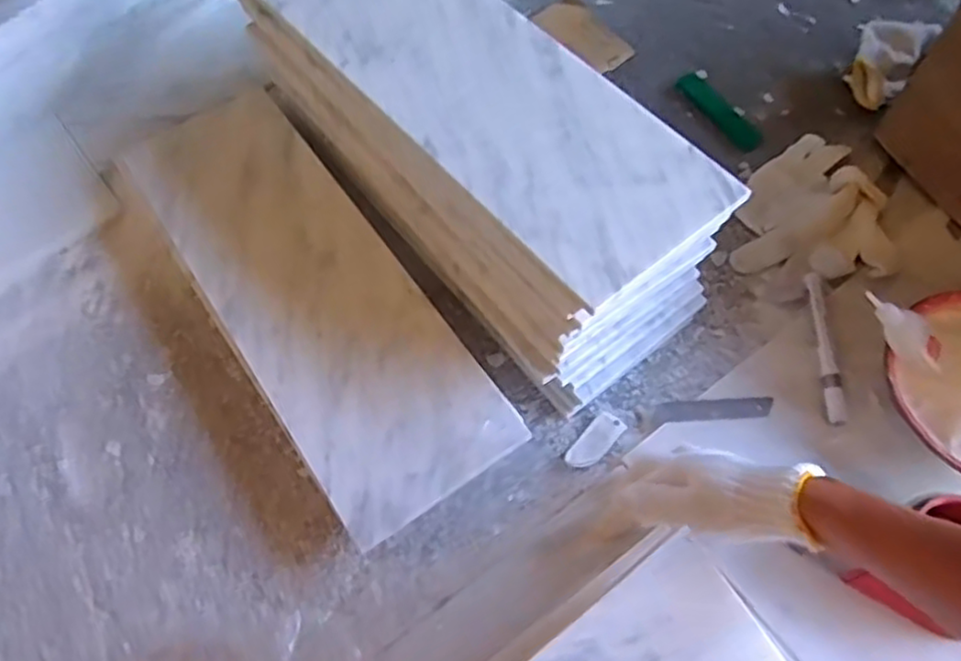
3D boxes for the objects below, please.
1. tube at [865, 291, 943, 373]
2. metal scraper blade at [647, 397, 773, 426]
[{"bbox_3d":[0.339,0.002,0.554,0.085,0.018,0.034,36,65,-15],"label":"tube"},{"bbox_3d":[0.197,0.068,0.596,0.102,0.005,0.020,-7,60,7],"label":"metal scraper blade"}]

